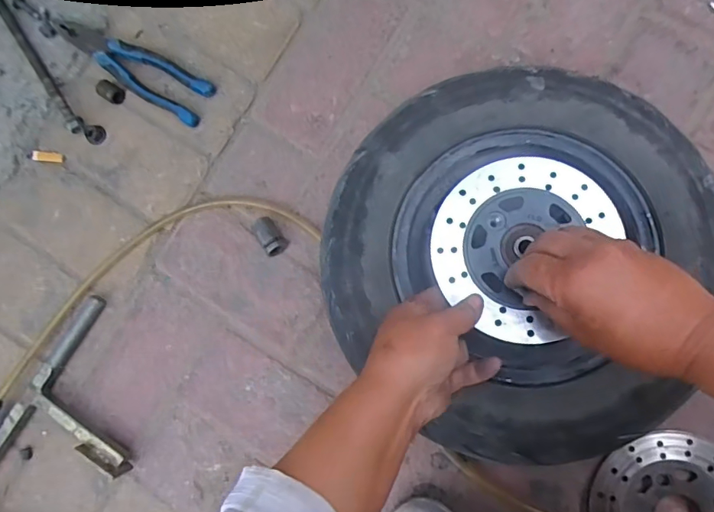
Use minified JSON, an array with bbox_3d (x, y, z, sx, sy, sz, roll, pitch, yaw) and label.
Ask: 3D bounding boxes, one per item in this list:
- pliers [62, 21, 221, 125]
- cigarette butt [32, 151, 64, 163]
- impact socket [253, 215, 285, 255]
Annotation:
[{"bbox_3d":[-0.254,-0.213,0.550,0.197,0.016,0.050,29,90,7],"label":"pliers"},{"bbox_3d":[-0.365,-0.117,0.578,0.038,0.006,0.012,5,87,7],"label":"cigarette butt"},{"bbox_3d":[-0.093,-0.022,0.524,0.022,0.017,0.042,-31,84,4],"label":"impact socket"}]

